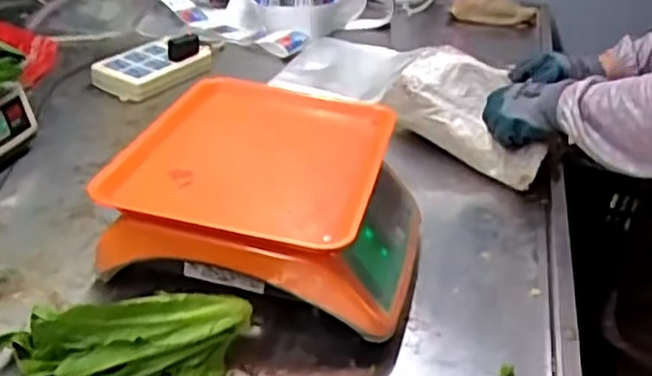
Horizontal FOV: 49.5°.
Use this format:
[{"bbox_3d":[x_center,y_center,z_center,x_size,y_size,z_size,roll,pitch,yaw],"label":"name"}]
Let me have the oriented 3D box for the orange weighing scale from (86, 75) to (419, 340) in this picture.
[{"bbox_3d":[-0.046,0.017,0.715,0.278,0.135,0.261,11,31,6],"label":"orange weighing scale"}]

